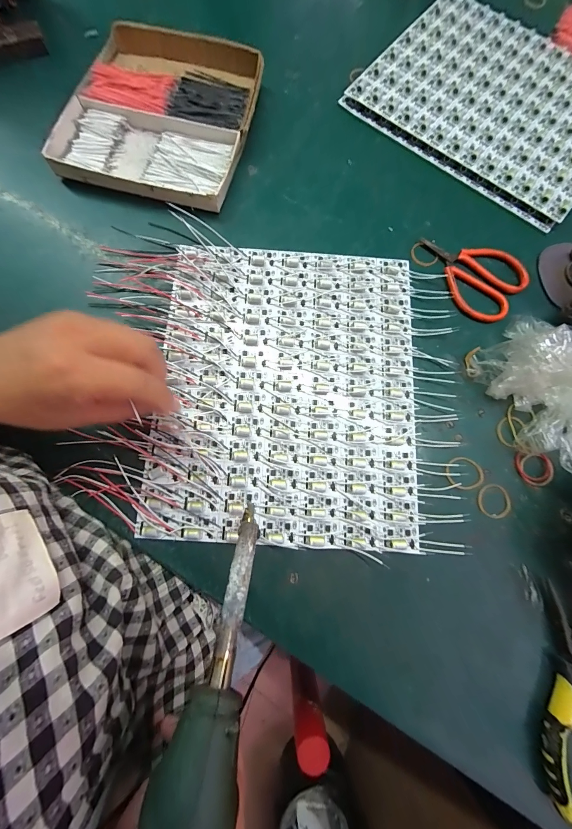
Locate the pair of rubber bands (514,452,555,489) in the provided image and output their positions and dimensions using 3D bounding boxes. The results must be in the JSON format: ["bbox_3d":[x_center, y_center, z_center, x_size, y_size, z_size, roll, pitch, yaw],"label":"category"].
[{"bbox_3d":[0.227,0.051,0.273,0.031,0.006,0.030,3,79,0],"label":"pair of rubber bands"}]

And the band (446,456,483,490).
[{"bbox_3d":[0.162,0.053,0.271,0.034,0.004,0.030,-11,77,-9],"label":"band"}]

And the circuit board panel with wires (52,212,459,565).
[{"bbox_3d":[-0.014,-0.033,0.282,0.331,0.014,0.286,4,79,1],"label":"circuit board panel with wires"}]

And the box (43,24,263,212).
[{"bbox_3d":[-0.141,-0.341,0.337,0.199,0.021,0.210,14,79,3],"label":"box"}]

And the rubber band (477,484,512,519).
[{"bbox_3d":[0.186,0.077,0.267,0.031,0.004,0.029,0,79,0],"label":"rubber band"}]

